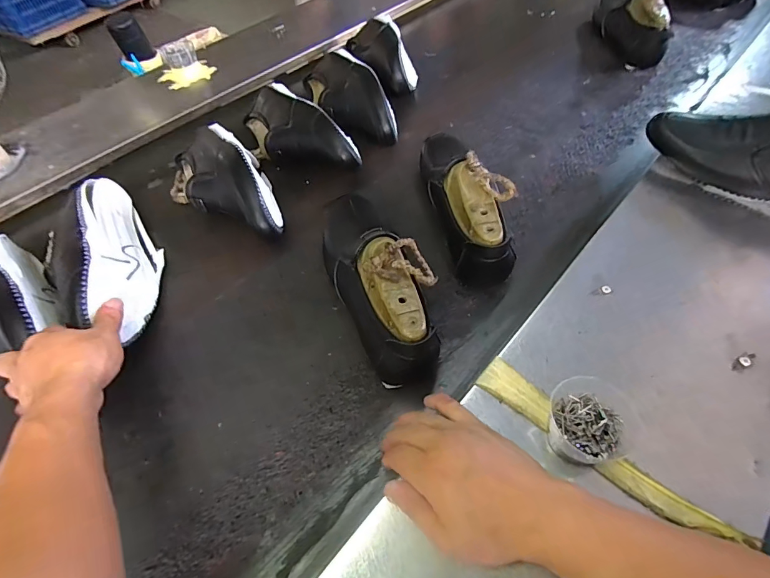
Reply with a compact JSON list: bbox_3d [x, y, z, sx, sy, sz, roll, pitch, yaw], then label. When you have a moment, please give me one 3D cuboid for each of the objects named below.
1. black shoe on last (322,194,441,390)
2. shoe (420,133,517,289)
[{"bbox_3d":[-0.010,-0.023,0.447,0.091,0.106,0.252,-22,55,-11],"label":"black shoe on last"},{"bbox_3d":[0.100,-0.132,0.519,0.076,0.111,0.249,-11,53,-3],"label":"shoe"}]

